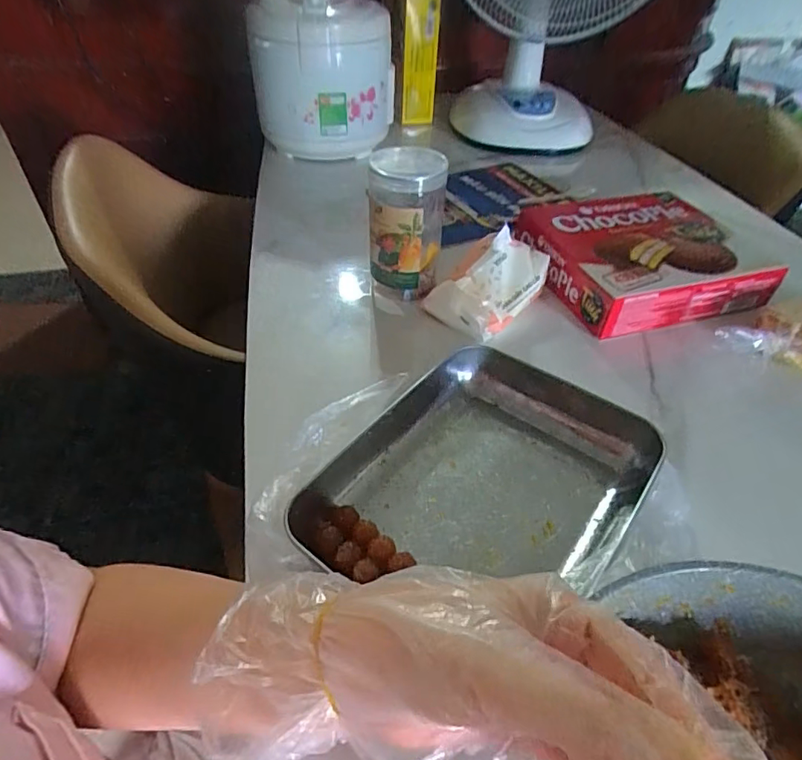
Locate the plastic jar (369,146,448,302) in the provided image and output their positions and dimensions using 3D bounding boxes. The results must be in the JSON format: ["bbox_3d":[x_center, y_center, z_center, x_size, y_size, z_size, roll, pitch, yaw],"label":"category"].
[{"bbox_3d":[0.006,-0.172,0.574,0.081,0.151,0.074,2,44,-2],"label":"plastic jar"}]

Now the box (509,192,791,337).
[{"bbox_3d":[0.300,-0.155,0.645,0.244,0.062,0.211,-13,46,-16],"label":"box"}]

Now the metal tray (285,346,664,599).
[{"bbox_3d":[0.072,0.074,0.405,0.197,0.050,0.216,30,50,25],"label":"metal tray"}]

